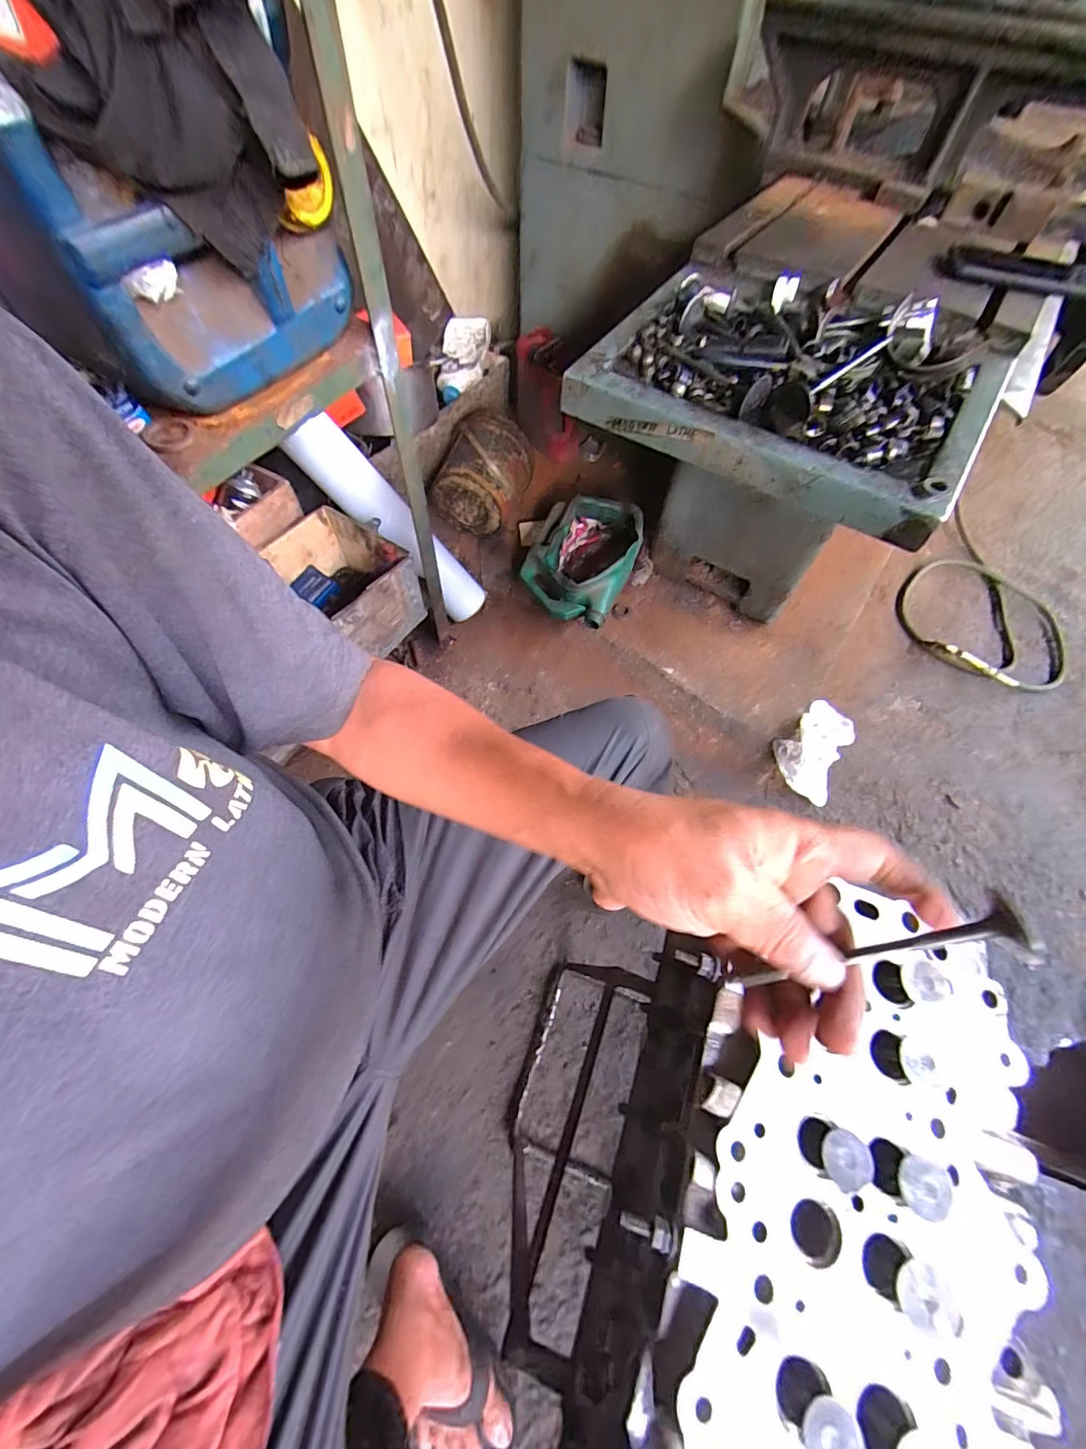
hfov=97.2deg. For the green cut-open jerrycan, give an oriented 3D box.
[{"bbox_3d":[0.079,-0.365,1.069,0.235,0.124,0.281,26,64,12],"label":"green cut-open jerrycan"}]

